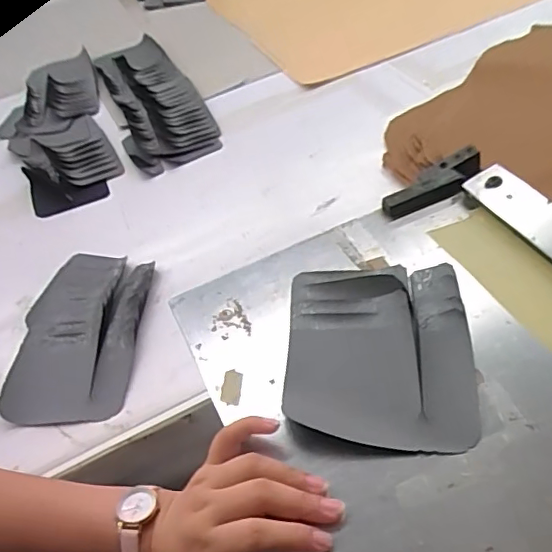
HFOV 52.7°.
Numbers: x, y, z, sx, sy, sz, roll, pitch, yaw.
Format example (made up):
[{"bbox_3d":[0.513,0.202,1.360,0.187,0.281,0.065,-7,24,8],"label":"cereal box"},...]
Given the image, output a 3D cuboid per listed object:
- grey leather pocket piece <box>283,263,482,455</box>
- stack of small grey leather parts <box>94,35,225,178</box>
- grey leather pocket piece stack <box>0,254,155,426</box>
[{"bbox_3d":[0.073,0.053,0.404,0.126,0.032,0.149,-1,48,9],"label":"grey leather pocket piece"},{"bbox_3d":[-0.215,-0.307,0.971,0.144,0.052,0.435,-18,52,-14],"label":"stack of small grey leather parts"},{"bbox_3d":[-0.217,0.061,0.625,0.132,0.025,0.227,-4,47,6],"label":"grey leather pocket piece stack"}]

